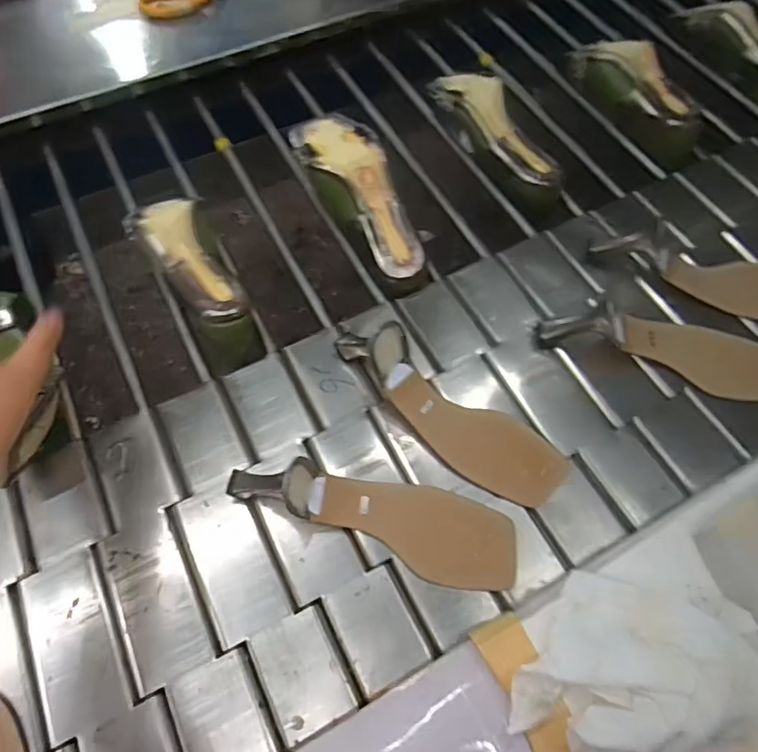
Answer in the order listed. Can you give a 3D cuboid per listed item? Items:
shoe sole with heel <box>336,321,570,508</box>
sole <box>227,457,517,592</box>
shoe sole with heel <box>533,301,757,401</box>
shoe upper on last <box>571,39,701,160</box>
[{"bbox_3d":[0.056,0.026,0.484,0.235,0.069,0.070,28,66,13],"label":"shoe sole with heel"},{"bbox_3d":[-0.004,0.109,0.452,0.242,0.052,0.071,15,63,7],"label":"sole"},{"bbox_3d":[0.276,-0.041,0.526,0.239,0.062,0.078,14,63,7],"label":"shoe sole with heel"},{"bbox_3d":[0.323,-0.351,0.704,0.071,0.070,0.195,-33,69,-16],"label":"shoe upper on last"}]

